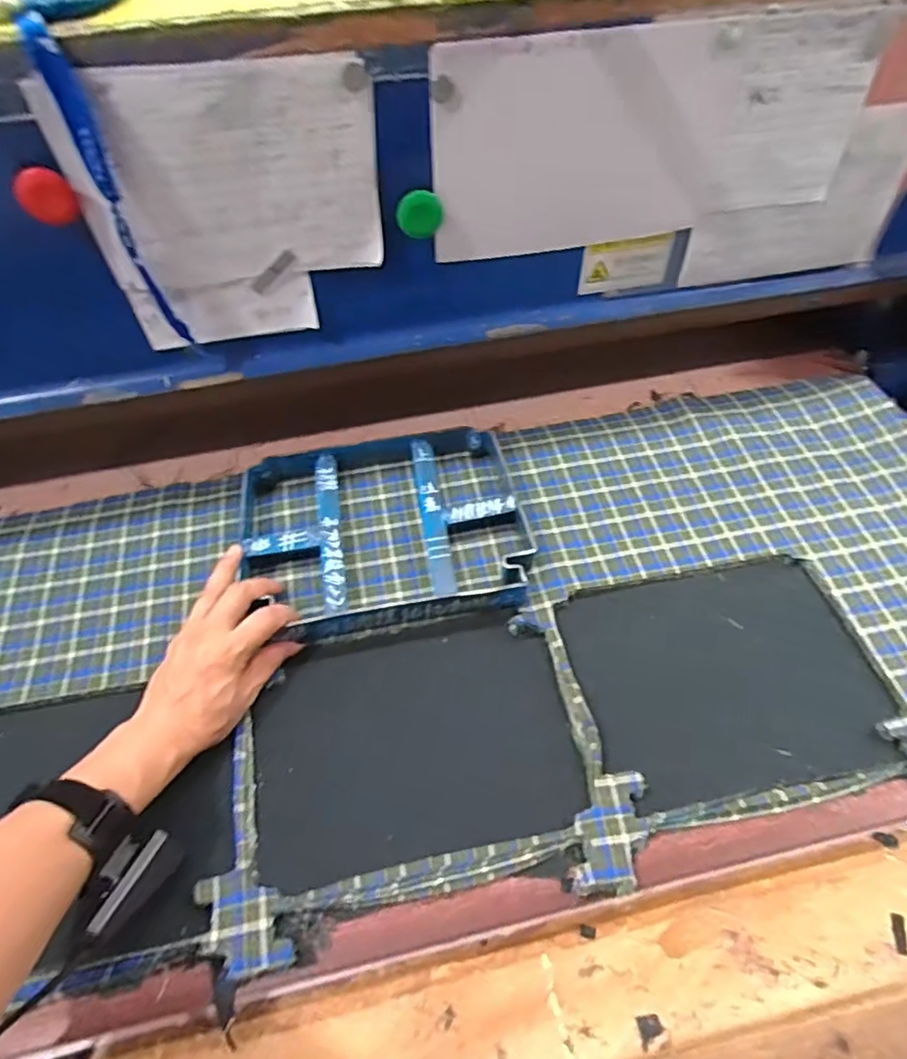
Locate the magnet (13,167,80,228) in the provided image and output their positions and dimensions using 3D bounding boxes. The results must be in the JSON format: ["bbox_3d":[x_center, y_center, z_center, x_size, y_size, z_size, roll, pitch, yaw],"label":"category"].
[{"bbox_3d":[-0.301,-0.246,0.454,0.037,0.041,0.009,-38,64,-22],"label":"magnet"}]

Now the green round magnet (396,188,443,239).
[{"bbox_3d":[-0.028,-0.269,0.522,0.040,0.040,0.015,-16,58,-10],"label":"green round magnet"}]

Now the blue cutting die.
[{"bbox_3d":[-0.067,-0.005,0.584,0.259,0.042,0.205,-7,57,-4],"label":"blue cutting die"}]

